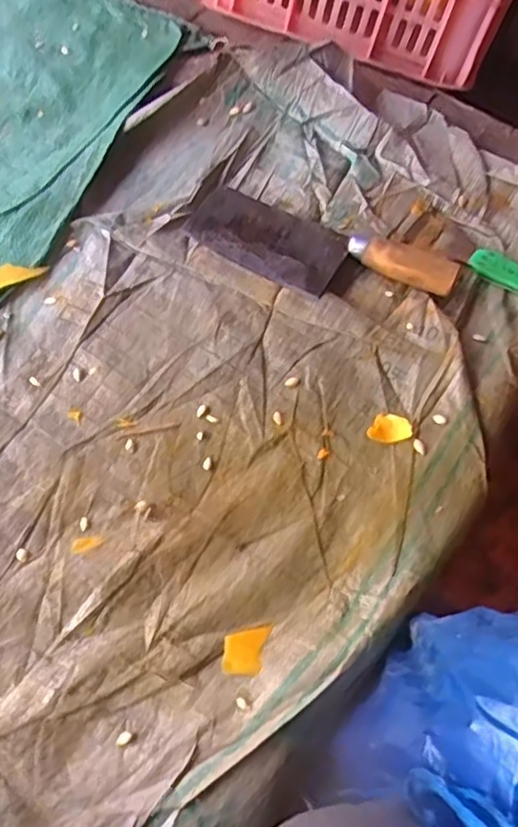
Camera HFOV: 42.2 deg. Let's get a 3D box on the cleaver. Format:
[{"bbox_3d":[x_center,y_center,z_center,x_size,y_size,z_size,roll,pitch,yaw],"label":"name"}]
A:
[{"bbox_3d":[0.051,-0.147,0.597,0.238,0.026,0.088,24,64,11],"label":"cleaver"}]

